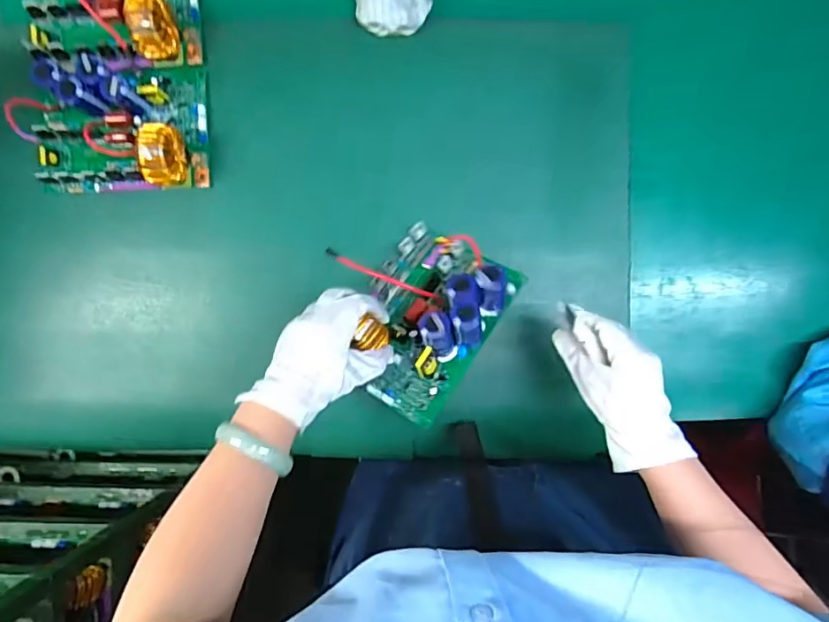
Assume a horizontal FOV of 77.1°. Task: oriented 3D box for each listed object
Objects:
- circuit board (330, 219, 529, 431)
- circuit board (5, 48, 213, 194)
[{"bbox_3d":[0.006,0.001,0.533,0.133,0.062,0.186,28,74,22],"label":"circuit board"},{"bbox_3d":[-0.343,-0.217,0.594,0.195,0.060,0.149,-2,91,1],"label":"circuit board"}]

